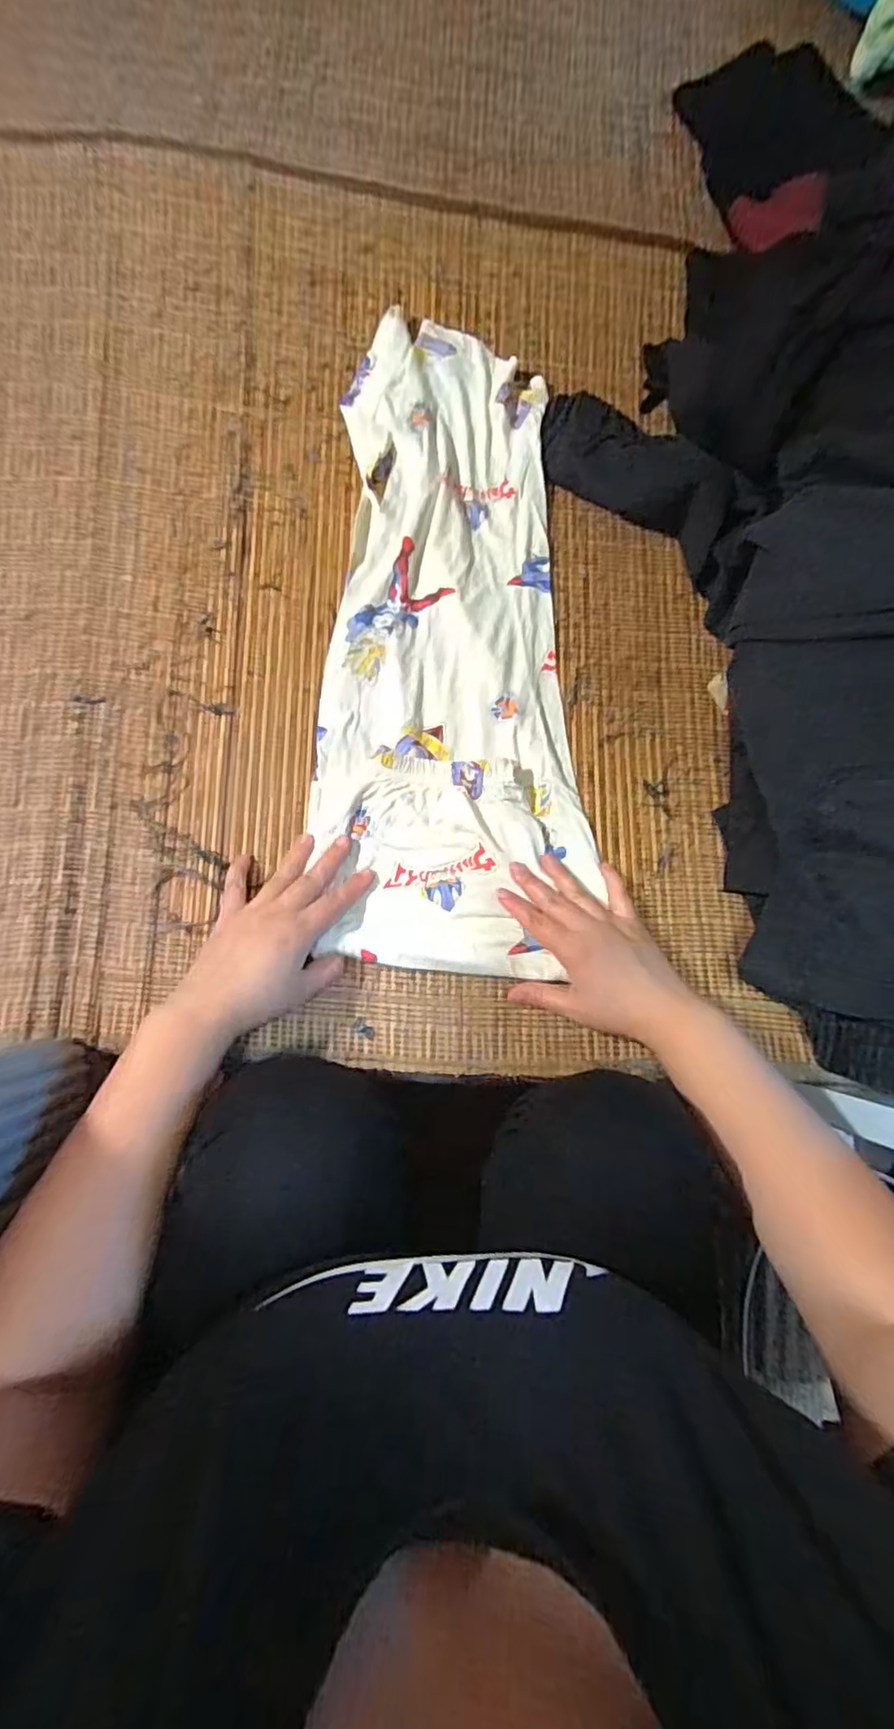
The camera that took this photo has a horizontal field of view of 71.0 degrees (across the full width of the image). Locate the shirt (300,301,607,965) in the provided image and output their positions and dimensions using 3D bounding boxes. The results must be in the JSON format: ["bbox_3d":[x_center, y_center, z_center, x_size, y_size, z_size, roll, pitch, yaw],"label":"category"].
[{"bbox_3d":[0.006,-0.185,0.511,0.207,0.024,0.531,1,82,-6],"label":"shirt"}]

